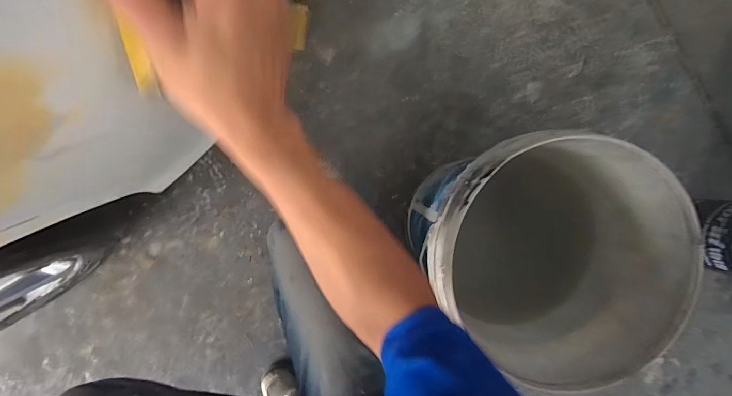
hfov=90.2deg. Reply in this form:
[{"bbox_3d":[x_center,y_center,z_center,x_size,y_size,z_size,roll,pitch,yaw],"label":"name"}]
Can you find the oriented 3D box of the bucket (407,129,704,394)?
[{"bbox_3d":[0.243,0.069,0.602,0.282,0.368,0.336,-44,97,1],"label":"bucket"}]

